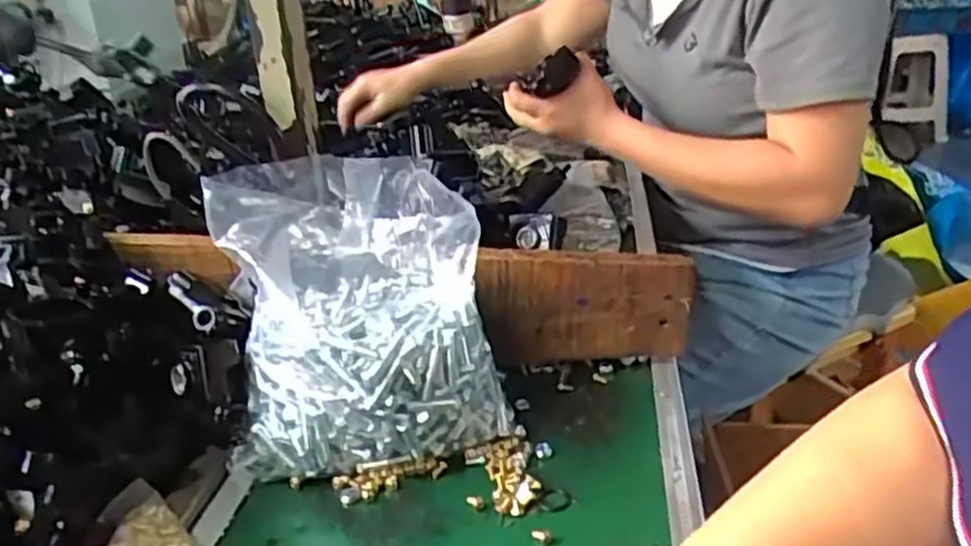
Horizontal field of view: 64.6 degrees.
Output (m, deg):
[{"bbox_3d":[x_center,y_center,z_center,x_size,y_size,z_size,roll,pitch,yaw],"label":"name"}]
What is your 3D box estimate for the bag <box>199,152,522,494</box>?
[{"bbox_3d":[-0.092,0.022,0.501,0.155,0.169,0.179,-15,26,-23],"label":"bag"}]

